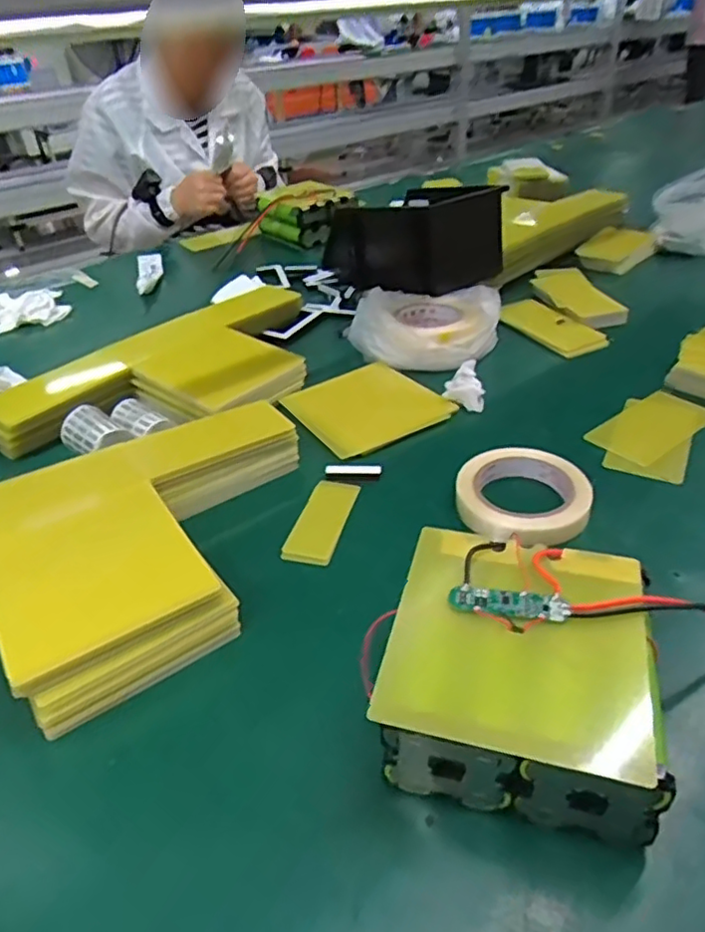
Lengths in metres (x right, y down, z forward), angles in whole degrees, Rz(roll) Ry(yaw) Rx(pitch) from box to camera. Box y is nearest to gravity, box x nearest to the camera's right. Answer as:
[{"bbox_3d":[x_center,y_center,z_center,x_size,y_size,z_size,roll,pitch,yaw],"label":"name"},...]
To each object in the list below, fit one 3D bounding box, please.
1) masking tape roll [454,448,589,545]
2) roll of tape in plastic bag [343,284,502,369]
[{"bbox_3d":[0.149,0.025,0.543,0.106,0.026,0.104,-2,37,1],"label":"masking tape roll"},{"bbox_3d":[0.088,-0.183,0.789,0.188,0.057,0.135,4,38,9],"label":"roll of tape in plastic bag"}]

